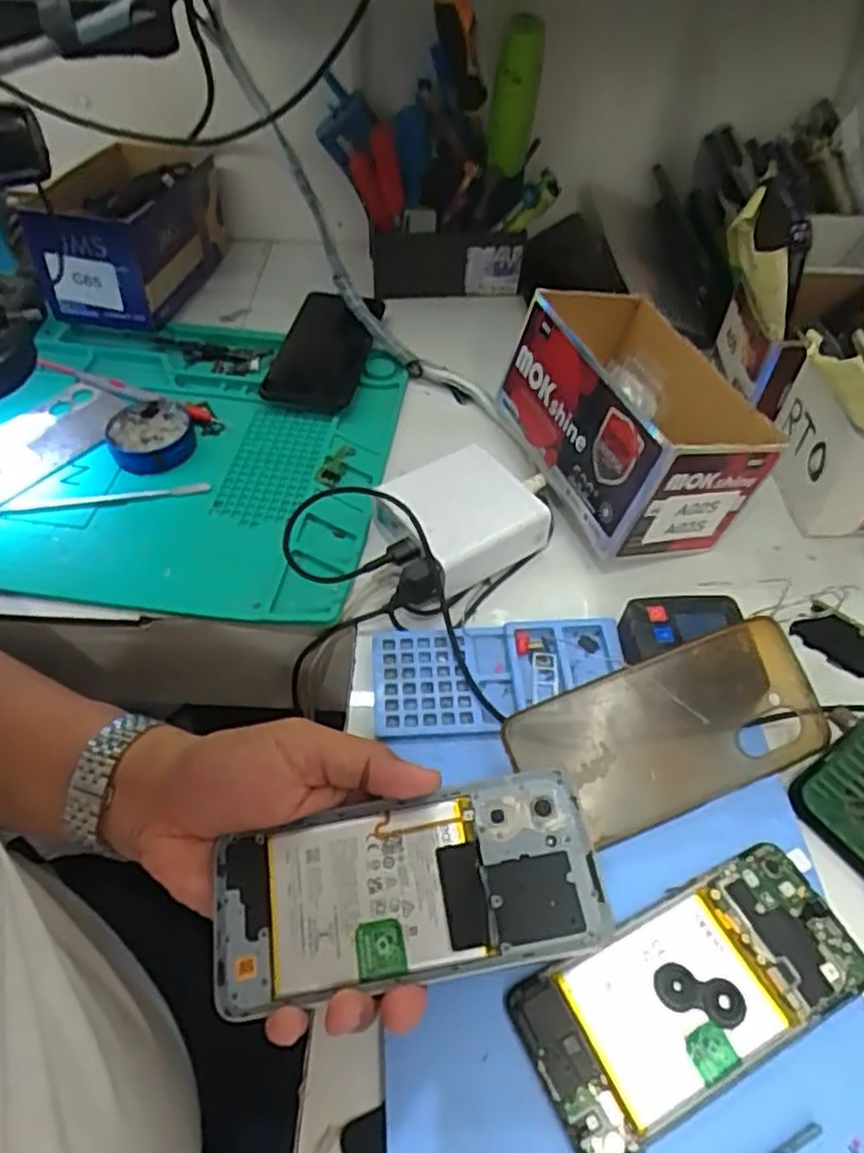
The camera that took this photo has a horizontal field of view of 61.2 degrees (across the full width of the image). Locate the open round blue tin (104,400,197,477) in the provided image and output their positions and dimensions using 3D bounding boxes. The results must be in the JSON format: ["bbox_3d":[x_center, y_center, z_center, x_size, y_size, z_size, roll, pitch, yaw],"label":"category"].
[{"bbox_3d":[-0.210,-0.108,0.550,0.059,0.017,0.064,1,51,-1],"label":"open round blue tin"}]

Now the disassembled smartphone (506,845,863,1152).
[{"bbox_3d":[0.118,0.183,0.328,0.160,0.007,0.068,-21,56,-16],"label":"disassembled smartphone"}]

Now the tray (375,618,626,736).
[{"bbox_3d":[0.040,0.061,0.432,0.146,0.019,0.069,-1,53,-1],"label":"tray"}]

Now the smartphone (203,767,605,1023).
[{"bbox_3d":[-0.011,0.133,0.312,0.161,0.006,0.072,-10,54,-2],"label":"smartphone"}]

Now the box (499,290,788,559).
[{"bbox_3d":[0.135,-0.110,0.511,0.108,0.094,0.183,-6,49,-24],"label":"box"}]

